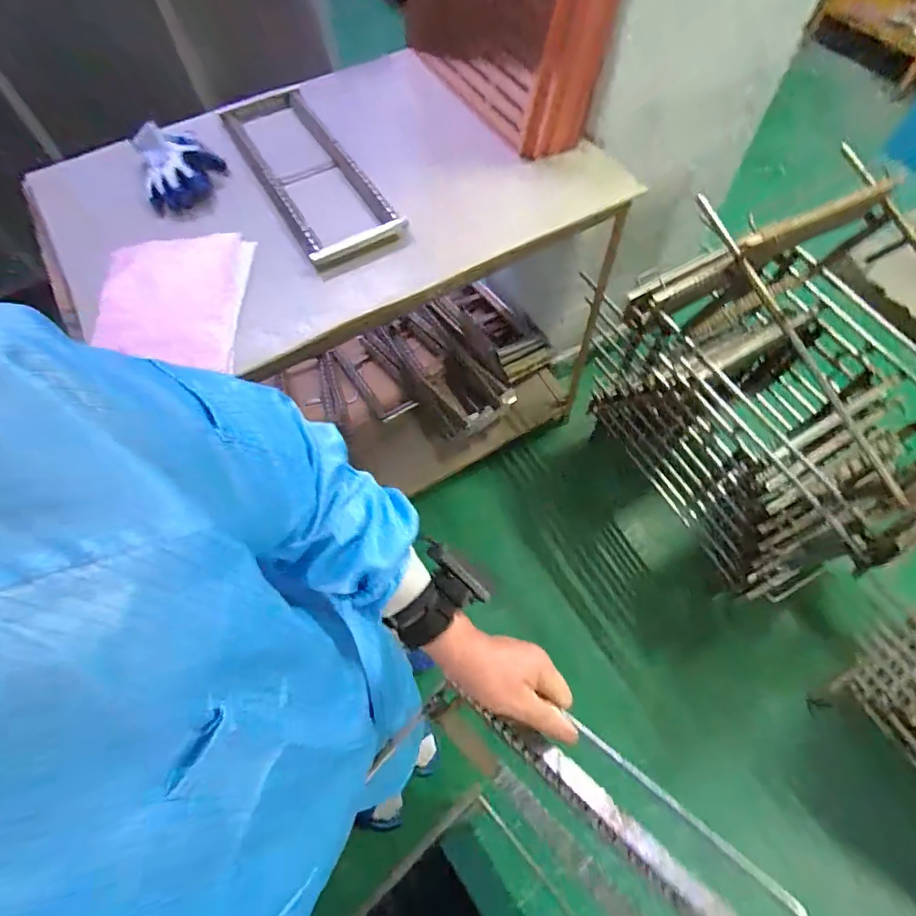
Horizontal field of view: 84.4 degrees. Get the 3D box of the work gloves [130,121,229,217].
[{"bbox_3d":[-0.544,-0.571,0.980,0.151,0.053,0.200,-29,66,-13],"label":"work gloves"}]

